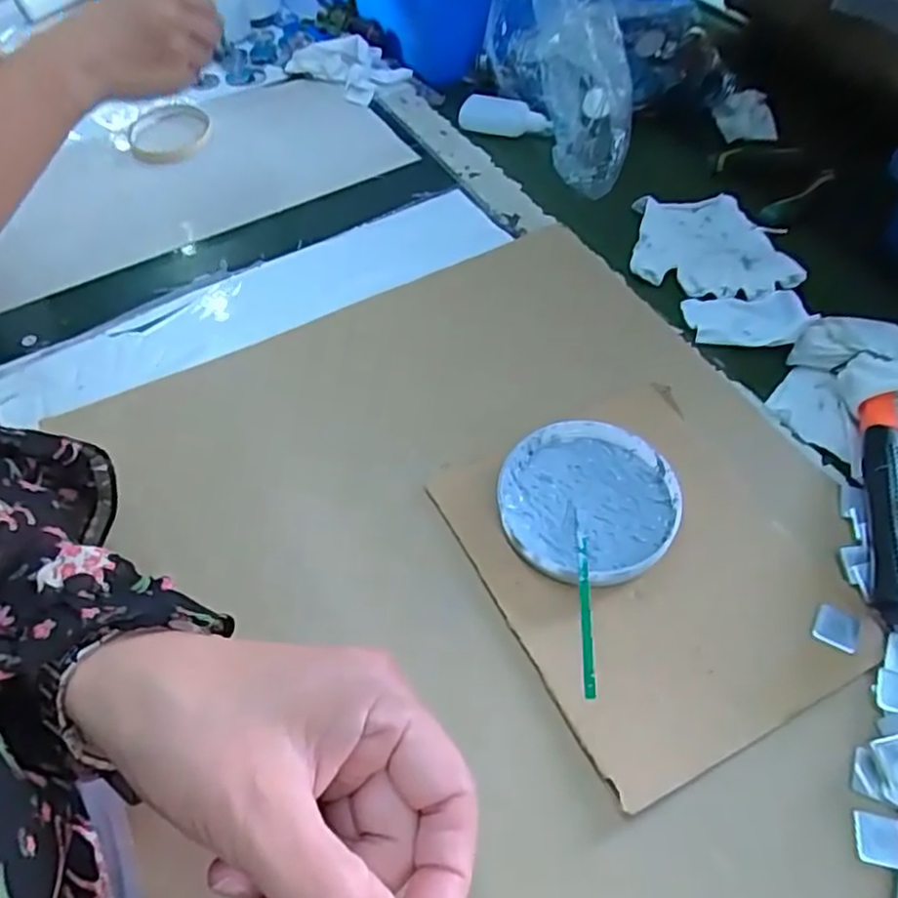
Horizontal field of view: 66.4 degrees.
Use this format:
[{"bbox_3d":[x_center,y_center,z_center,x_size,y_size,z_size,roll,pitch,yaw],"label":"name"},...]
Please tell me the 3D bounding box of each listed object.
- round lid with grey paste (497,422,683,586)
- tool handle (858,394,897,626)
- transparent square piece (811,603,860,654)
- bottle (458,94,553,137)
[{"bbox_3d":[0.079,0.031,0.393,0.098,0.019,0.098,-1,53,2],"label":"round lid with grey paste"},{"bbox_3d":[0.245,0.027,0.378,0.027,0.030,0.156,16,55,14],"label":"tool handle"},{"bbox_3d":[0.198,0.091,0.349,0.020,0.004,0.022,25,58,20],"label":"transparent square piece"},{"bbox_3d":[0.054,-0.314,0.649,0.087,0.023,0.029,27,59,21],"label":"bottle"}]

